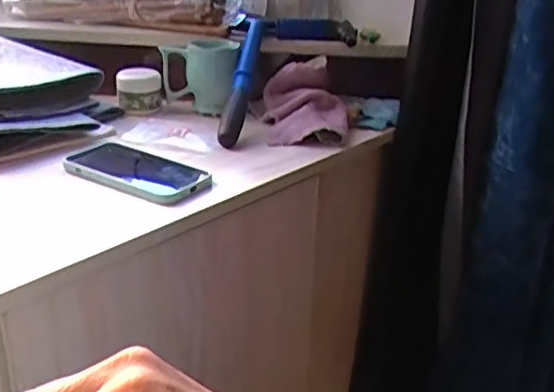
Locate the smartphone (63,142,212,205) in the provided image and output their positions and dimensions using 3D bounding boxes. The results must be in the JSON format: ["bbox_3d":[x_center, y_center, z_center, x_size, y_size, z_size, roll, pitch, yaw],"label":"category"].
[{"bbox_3d":[-0.153,-0.030,0.690,0.158,0.016,0.081,16,27,29],"label":"smartphone"}]

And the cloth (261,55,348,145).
[{"bbox_3d":[0.038,-0.127,0.854,0.111,0.091,0.136,3,23,1],"label":"cloth"}]

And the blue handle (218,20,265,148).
[{"bbox_3d":[-0.046,-0.158,0.851,0.029,0.030,0.227,6,57,8],"label":"blue handle"}]

